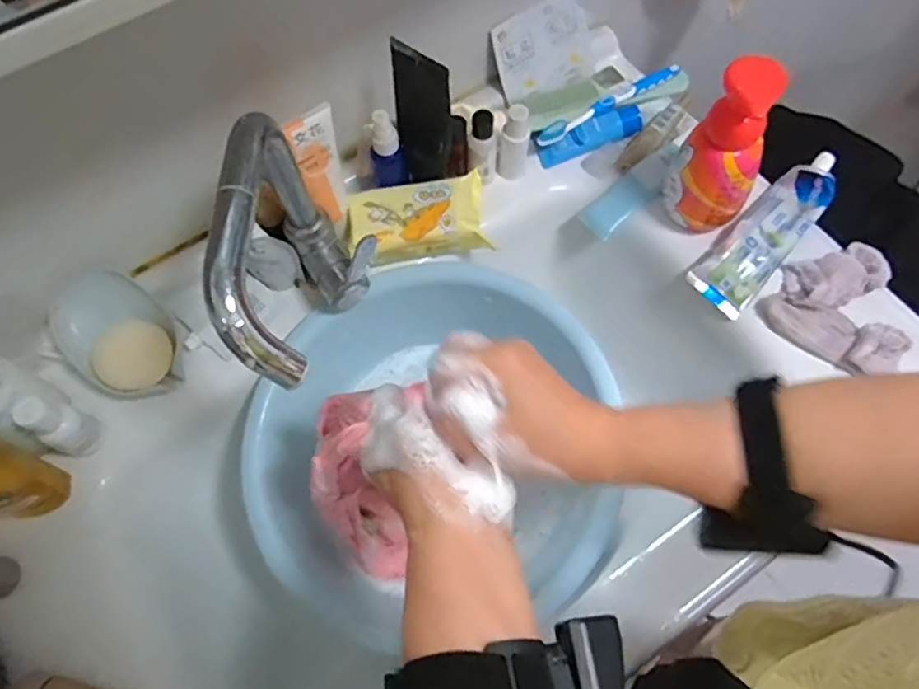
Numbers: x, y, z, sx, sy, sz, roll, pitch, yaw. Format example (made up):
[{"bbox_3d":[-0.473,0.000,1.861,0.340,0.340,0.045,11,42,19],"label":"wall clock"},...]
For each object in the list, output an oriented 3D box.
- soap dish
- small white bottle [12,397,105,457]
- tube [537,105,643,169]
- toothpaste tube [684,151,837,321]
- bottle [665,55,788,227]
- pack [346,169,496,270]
[{"bbox_3d":[-0.292,-0.007,0.537,0.104,0.053,0.083,31,71,15],"label":"soap dish"},{"bbox_3d":[-0.313,0.067,0.499,0.025,0.091,0.031,24,69,13],"label":"small white bottle"},{"bbox_3d":[0.131,-0.212,0.636,0.105,0.021,0.028,-23,66,9],"label":"tube"},{"bbox_3d":[0.289,-0.107,0.582,0.056,0.044,0.173,41,73,19],"label":"toothpaste tube"},{"bbox_3d":[0.222,-0.163,0.524,0.067,0.142,0.051,21,68,12],"label":"bottle"},{"bbox_3d":[-0.040,-0.118,0.585,0.129,0.032,0.076,-10,65,-2],"label":"pack"}]

